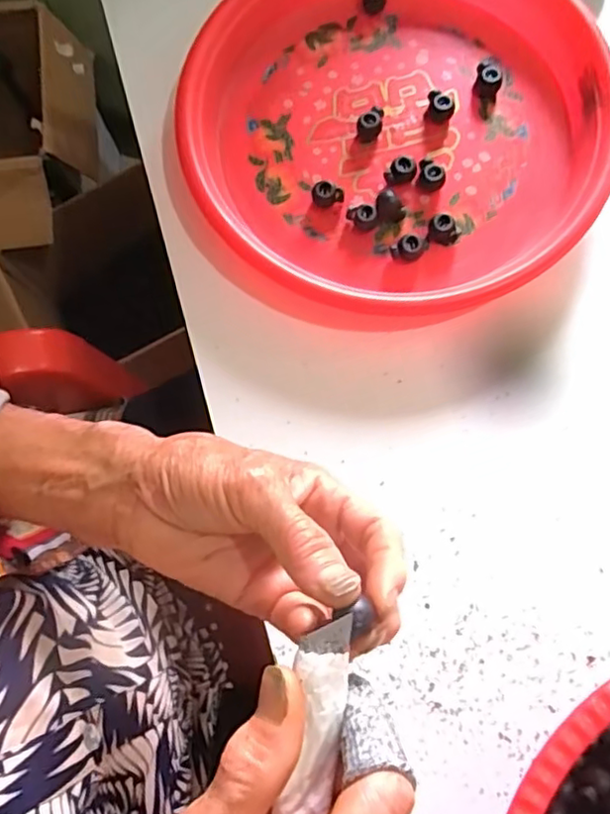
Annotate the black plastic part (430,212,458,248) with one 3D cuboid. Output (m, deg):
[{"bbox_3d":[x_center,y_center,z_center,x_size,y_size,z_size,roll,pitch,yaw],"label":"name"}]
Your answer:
[{"bbox_3d":[0.081,-0.104,0.370,0.013,0.013,0.016,-29,78,-5],"label":"black plastic part"}]

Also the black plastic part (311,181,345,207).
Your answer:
[{"bbox_3d":[0.013,-0.127,0.379,0.019,0.011,0.011,22,78,6],"label":"black plastic part"}]

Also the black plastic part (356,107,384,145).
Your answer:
[{"bbox_3d":[0.040,-0.176,0.392,0.015,0.014,0.019,7,77,3],"label":"black plastic part"}]

